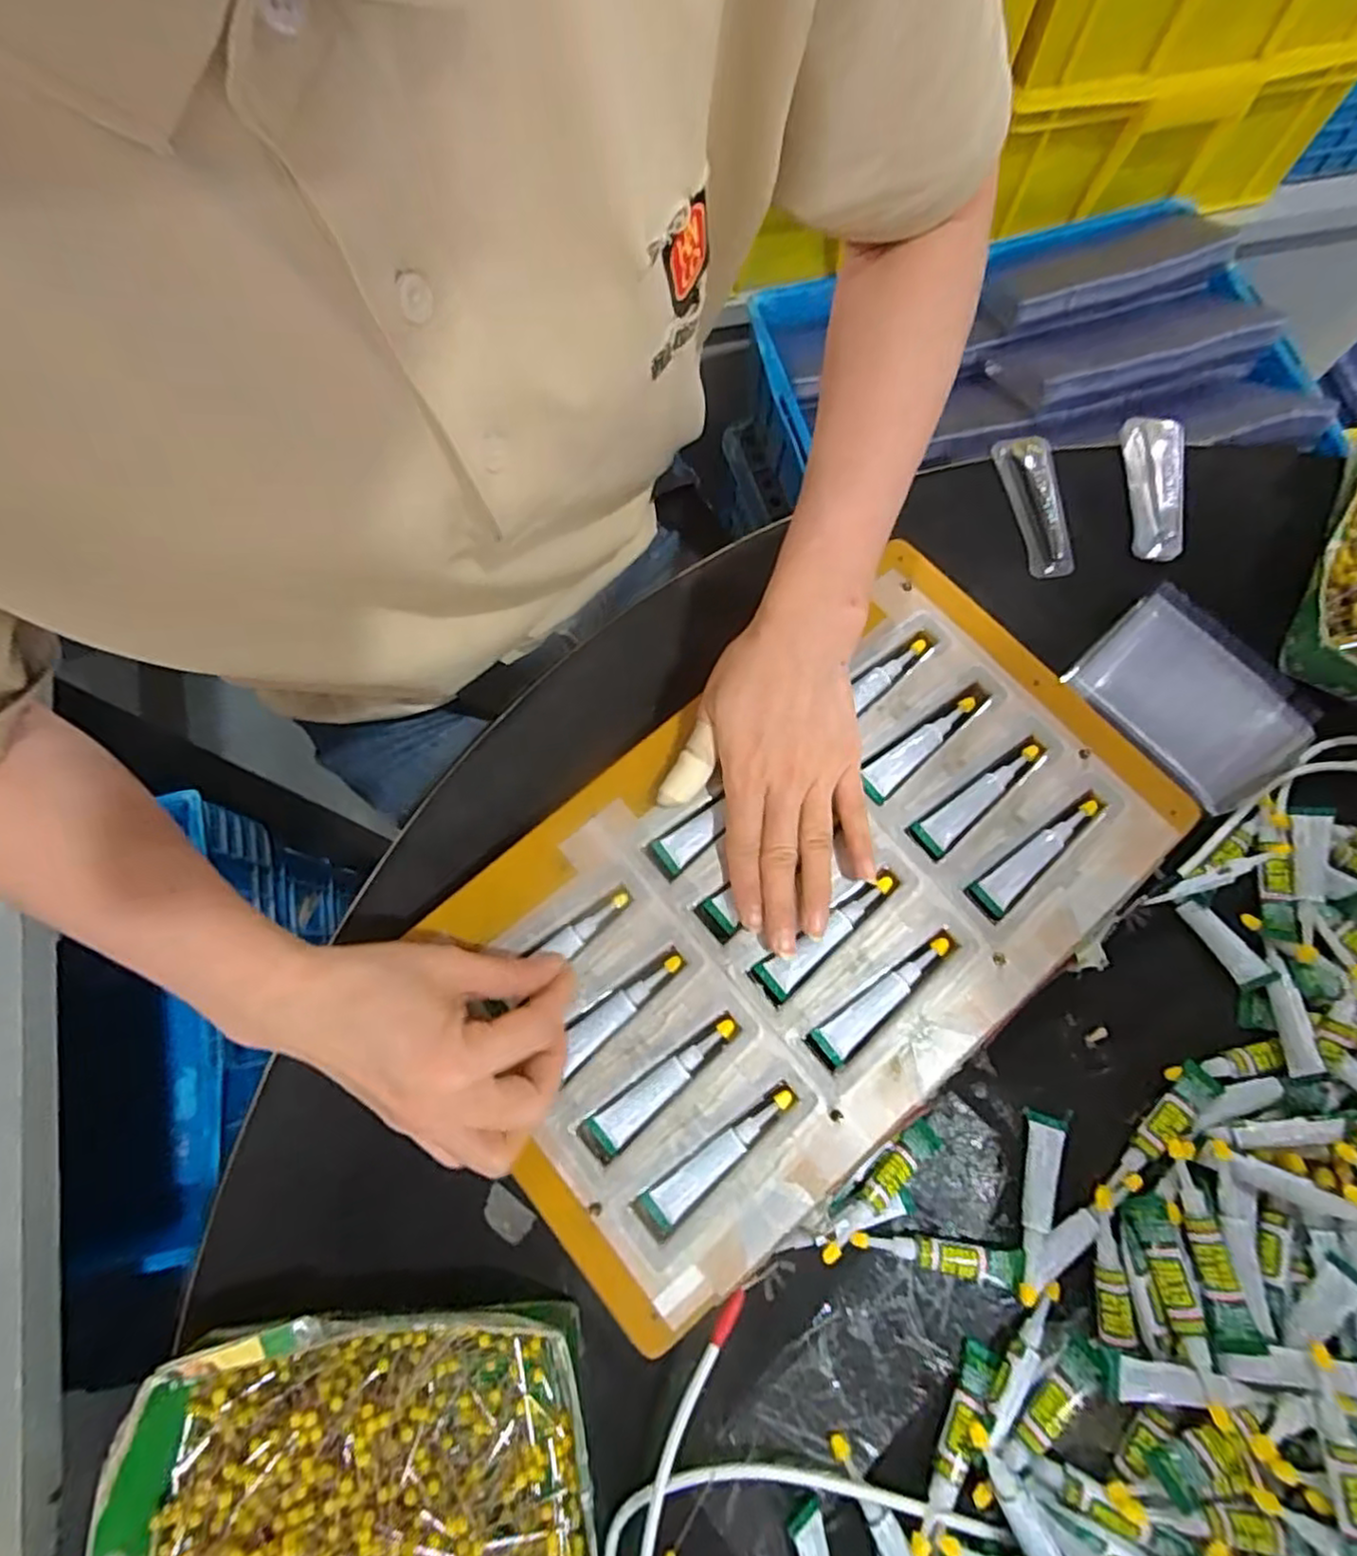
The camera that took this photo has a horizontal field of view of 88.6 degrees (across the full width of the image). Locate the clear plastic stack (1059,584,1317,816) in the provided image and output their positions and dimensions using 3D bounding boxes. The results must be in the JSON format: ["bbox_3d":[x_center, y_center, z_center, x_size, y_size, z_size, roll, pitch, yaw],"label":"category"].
[{"bbox_3d":[0.303,-0.043,0.415,0.102,0.028,0.123,-41,77,-10],"label":"clear plastic stack"}]

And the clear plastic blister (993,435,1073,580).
[{"bbox_3d":[0.239,-0.183,0.466,0.030,0.017,0.099,-6,74,-1],"label":"clear plastic blister"}]

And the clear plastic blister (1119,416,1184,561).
[{"bbox_3d":[0.320,-0.199,0.466,0.030,0.016,0.105,4,74,2],"label":"clear plastic blister"}]

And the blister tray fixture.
[{"bbox_3d":[0.067,0.060,0.368,0.379,0.012,0.226,-38,76,-9],"label":"blister tray fixture"}]

